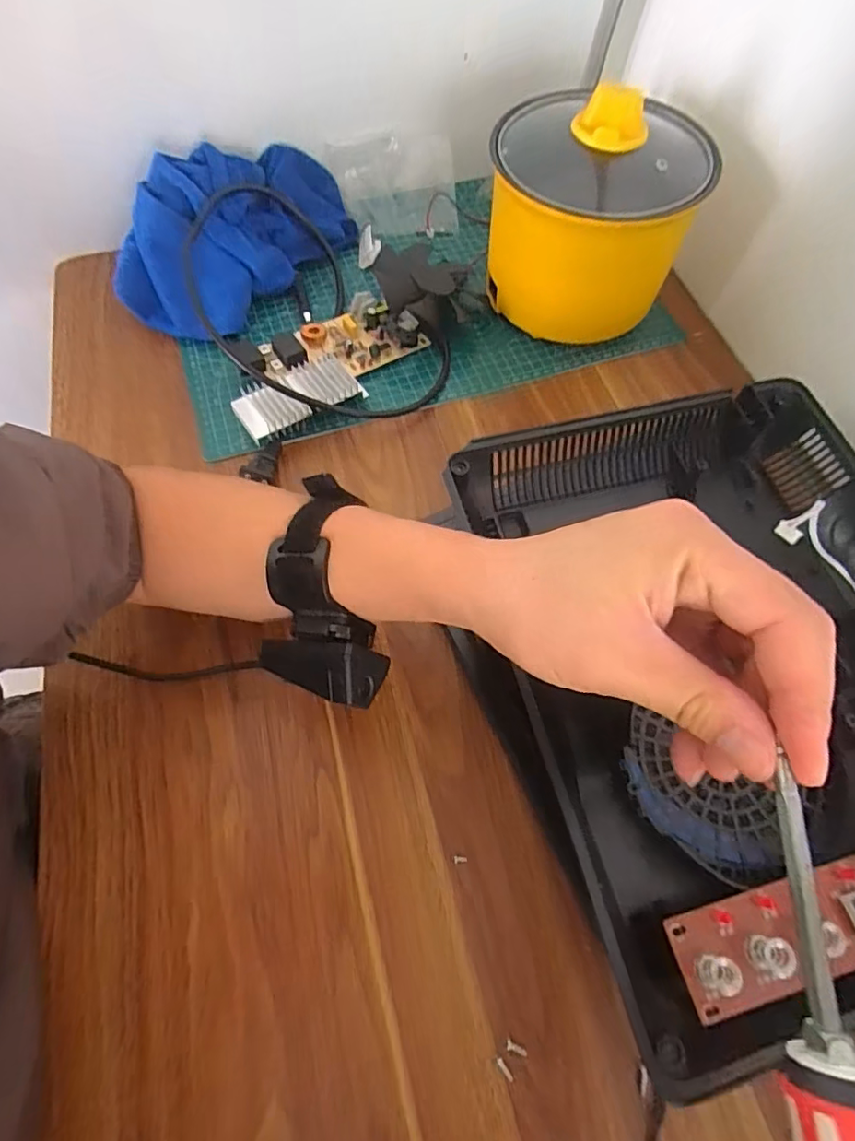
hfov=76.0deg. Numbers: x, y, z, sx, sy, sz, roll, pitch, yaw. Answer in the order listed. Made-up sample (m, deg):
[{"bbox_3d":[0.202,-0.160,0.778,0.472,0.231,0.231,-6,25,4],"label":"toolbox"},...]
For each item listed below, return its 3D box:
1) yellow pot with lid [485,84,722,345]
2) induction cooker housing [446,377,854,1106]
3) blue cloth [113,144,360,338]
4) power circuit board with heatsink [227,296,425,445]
[{"bbox_3d":[0.132,-0.297,0.457,0.155,0.153,0.160,10,63,4],"label":"yellow pot with lid"},{"bbox_3d":[0.185,0.048,0.337,0.300,0.064,0.349,-14,65,-6],"label":"induction cooker housing"},{"bbox_3d":[-0.169,-0.308,0.488,0.105,0.083,0.226,33,67,14],"label":"blue cloth"},{"bbox_3d":[-0.084,-0.179,0.463,0.180,0.033,0.098,-31,68,-13],"label":"power circuit board with heatsink"}]

